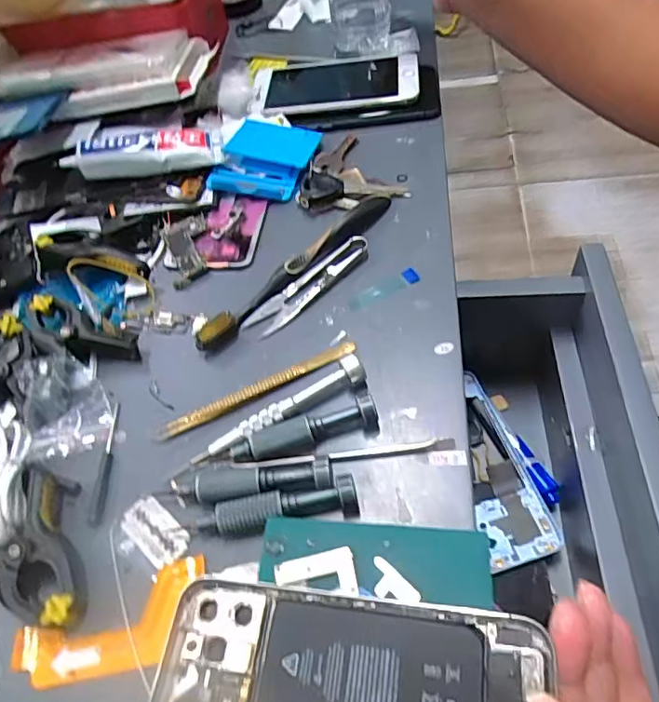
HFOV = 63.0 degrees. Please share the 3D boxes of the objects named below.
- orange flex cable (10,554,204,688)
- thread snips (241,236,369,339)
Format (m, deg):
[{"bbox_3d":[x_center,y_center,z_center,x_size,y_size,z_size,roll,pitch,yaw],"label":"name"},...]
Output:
[{"bbox_3d":[-0.106,0.136,0.262,0.097,0.005,0.039,-22,54,-6],"label":"orange flex cable"},{"bbox_3d":[-0.012,-0.047,0.370,0.101,0.011,0.024,-36,58,-19],"label":"thread snips"}]

